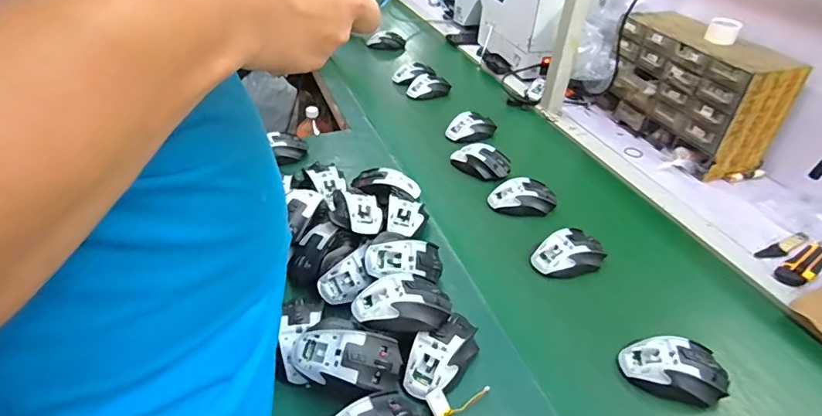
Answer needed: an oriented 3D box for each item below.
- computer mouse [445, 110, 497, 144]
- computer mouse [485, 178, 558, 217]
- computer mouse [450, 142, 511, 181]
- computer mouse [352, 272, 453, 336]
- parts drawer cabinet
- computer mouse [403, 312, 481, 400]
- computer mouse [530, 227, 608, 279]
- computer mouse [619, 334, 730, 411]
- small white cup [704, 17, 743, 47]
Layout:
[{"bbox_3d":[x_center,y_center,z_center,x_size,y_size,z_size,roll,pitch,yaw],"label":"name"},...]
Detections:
[{"bbox_3d":[0.130,-0.174,1.004,0.106,0.040,0.067,-22,44,-29],"label":"computer mouse"},{"bbox_3d":[0.196,-0.019,0.814,0.119,0.041,0.060,3,38,-1],"label":"computer mouse"},{"bbox_3d":[0.136,-0.091,0.900,0.113,0.040,0.063,28,44,28],"label":"computer mouse"},{"bbox_3d":[-0.010,0.114,0.554,0.113,0.043,0.067,-6,39,-12],"label":"computer mouse"},{"bbox_3d":[0.578,-0.244,0.981,0.148,0.221,0.339,-13,41,-20],"label":"parts drawer cabinet"},{"bbox_3d":[0.037,0.173,0.541,0.058,0.048,0.112,32,46,31],"label":"computer mouse"},{"bbox_3d":[0.239,0.070,0.702,0.107,0.040,0.066,-14,41,-22],"label":"computer mouse"},{"bbox_3d":[0.316,0.189,0.553,0.117,0.038,0.069,4,38,1],"label":"computer mouse"},{"bbox_3d":[0.603,-0.341,0.900,0.056,0.041,0.048,25,43,25],"label":"small white cup"}]

